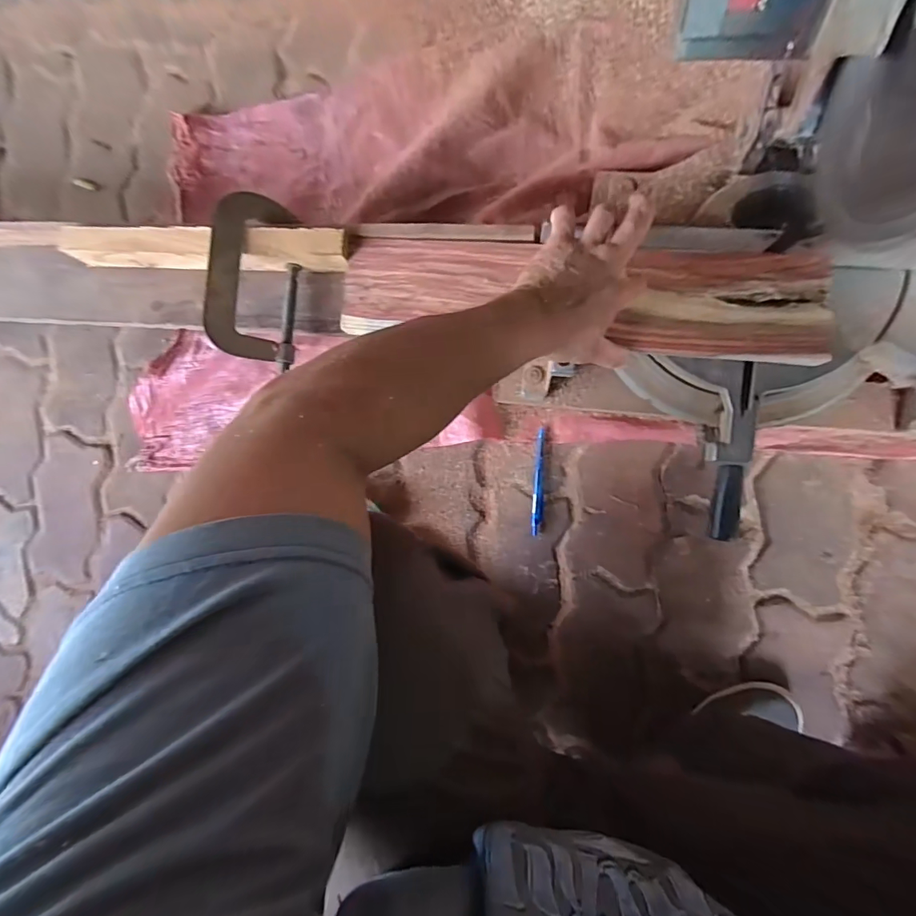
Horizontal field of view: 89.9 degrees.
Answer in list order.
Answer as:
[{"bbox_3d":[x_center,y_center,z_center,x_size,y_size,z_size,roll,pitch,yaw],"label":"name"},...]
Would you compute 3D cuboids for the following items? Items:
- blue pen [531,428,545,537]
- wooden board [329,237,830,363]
[{"bbox_3d":[0.106,0.032,0.600,0.015,0.010,0.137,4,91,8],"label":"blue pen"},{"bbox_3d":[0.117,-0.165,0.466,0.475,0.019,0.101,6,91,8],"label":"wooden board"}]

